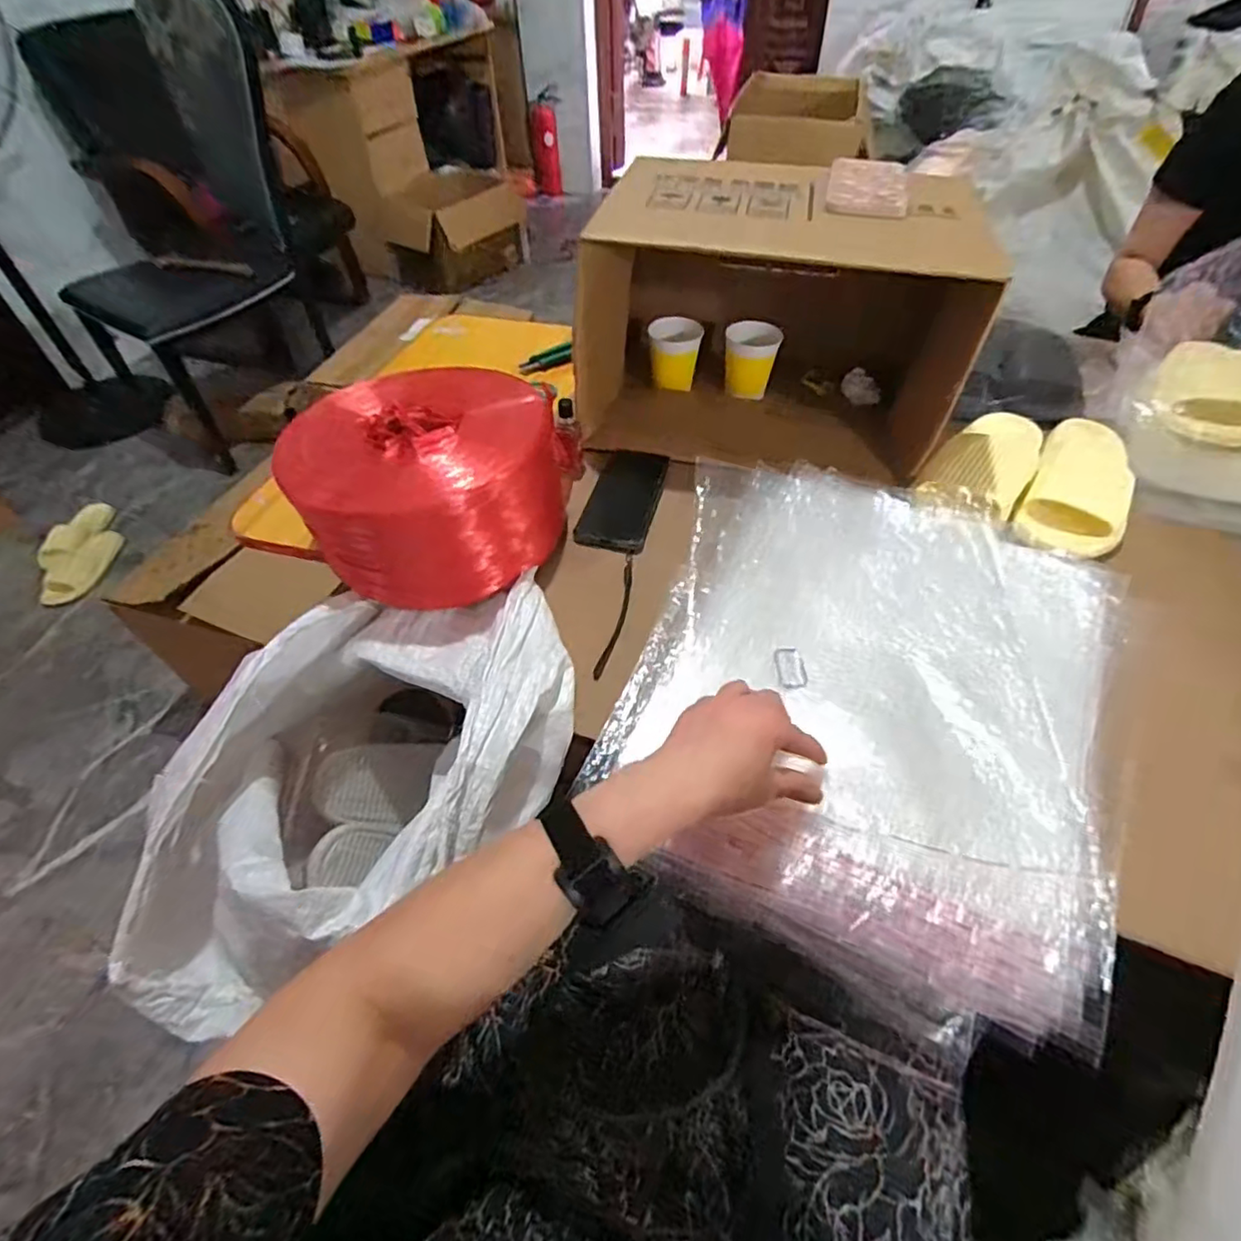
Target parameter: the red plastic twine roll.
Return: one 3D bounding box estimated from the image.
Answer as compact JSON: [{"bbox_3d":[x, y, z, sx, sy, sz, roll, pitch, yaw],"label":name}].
[{"bbox_3d":[-0.196,-0.133,0.656,0.258,0.150,0.230,8,50,9],"label":"red plastic twine roll"}]

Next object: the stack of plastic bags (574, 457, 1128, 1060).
[{"bbox_3d":[0.209,0.056,0.547,0.378,0.056,0.439,20,58,18],"label":"stack of plastic bags"}]

